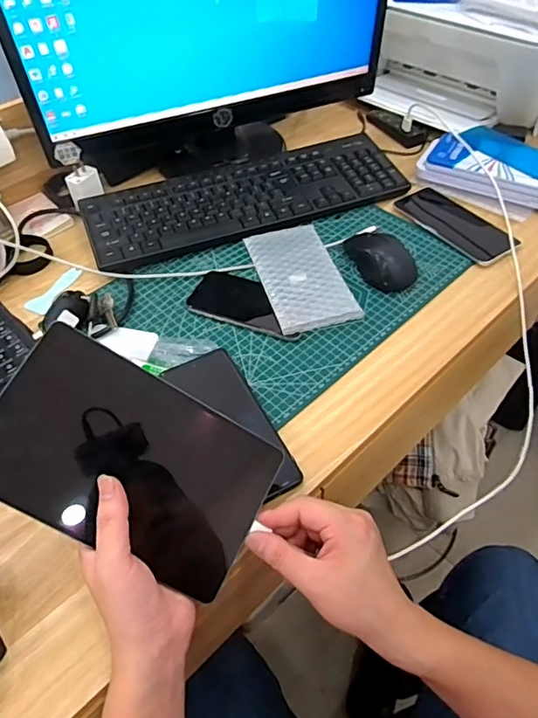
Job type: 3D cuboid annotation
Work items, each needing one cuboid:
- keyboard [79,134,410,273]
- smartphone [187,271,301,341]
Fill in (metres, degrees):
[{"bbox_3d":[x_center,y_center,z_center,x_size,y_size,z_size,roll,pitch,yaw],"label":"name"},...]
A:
[{"bbox_3d":[-0.027,-0.224,0.703,0.432,0.020,0.137,-19,52,-13],"label":"keyboard"},{"bbox_3d":[-0.025,-0.066,0.589,0.141,0.008,0.062,18,65,19],"label":"smartphone"}]

